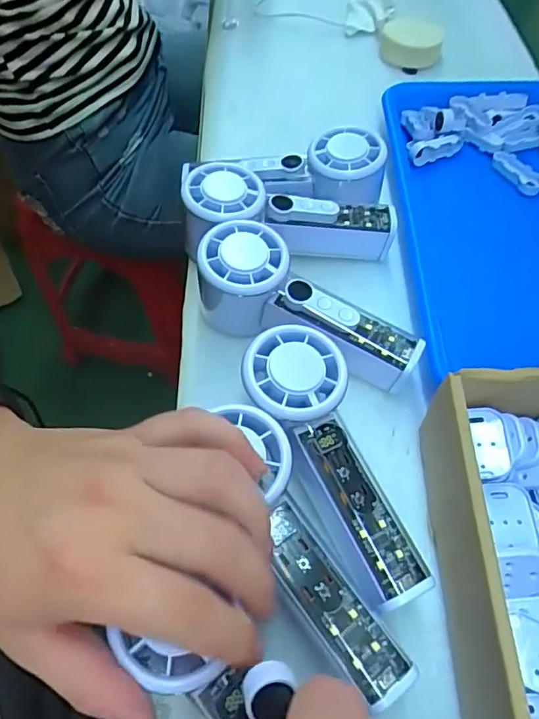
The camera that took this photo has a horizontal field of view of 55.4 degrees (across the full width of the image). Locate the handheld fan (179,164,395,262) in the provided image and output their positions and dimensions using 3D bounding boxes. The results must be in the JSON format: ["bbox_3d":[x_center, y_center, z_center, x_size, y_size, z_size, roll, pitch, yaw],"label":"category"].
[{"bbox_3d":[0.012,-0.096,0.376,0.152,0.057,0.055,8,57,-14],"label":"handheld fan"}]

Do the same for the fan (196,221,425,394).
[{"bbox_3d":[0.025,-0.034,0.330,0.149,0.061,0.056,21,61,13],"label":"fan"}]

